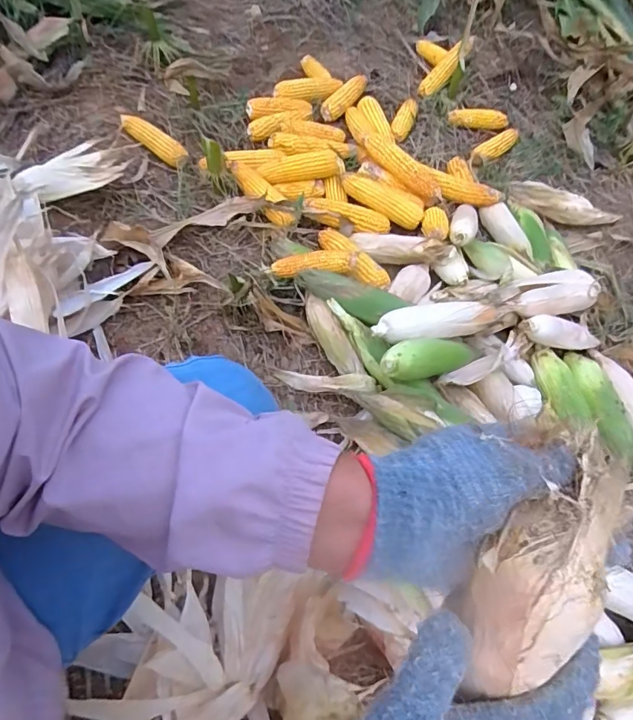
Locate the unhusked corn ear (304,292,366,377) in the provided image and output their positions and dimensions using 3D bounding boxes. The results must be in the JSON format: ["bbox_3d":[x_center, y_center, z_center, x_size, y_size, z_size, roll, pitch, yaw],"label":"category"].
[{"bbox_3d":[0.028,-0.042,0.917,0.042,0.054,0.190,-24,65,-16],"label":"unhusked corn ear"}]

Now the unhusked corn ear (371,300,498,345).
[{"bbox_3d":[0.220,-0.070,0.852,0.239,0.049,0.063,-12,62,-10],"label":"unhusked corn ear"}]

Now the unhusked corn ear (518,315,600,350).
[{"bbox_3d":[0.505,-0.055,0.981,0.219,0.045,0.054,8,57,-29],"label":"unhusked corn ear"}]

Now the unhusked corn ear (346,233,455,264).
[{"bbox_3d":[0.179,-0.237,1.022,0.213,0.048,0.062,12,60,19],"label":"unhusked corn ear"}]

